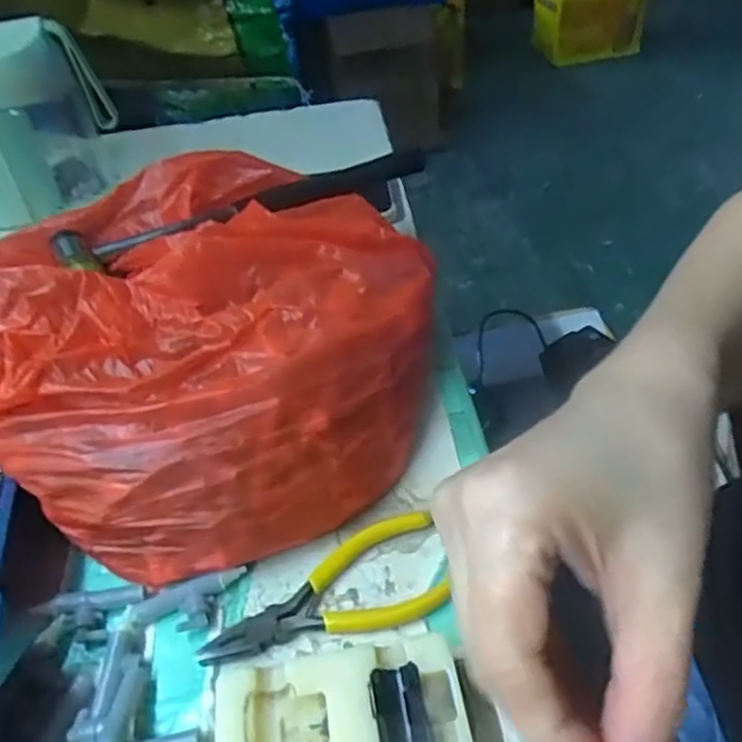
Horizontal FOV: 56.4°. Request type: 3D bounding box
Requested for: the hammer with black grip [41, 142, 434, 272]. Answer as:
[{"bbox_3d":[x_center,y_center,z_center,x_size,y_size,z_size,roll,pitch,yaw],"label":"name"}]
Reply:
[{"bbox_3d":[-0.071,-0.102,0.426,0.235,0.017,0.045,-22,46,-15],"label":"hammer with black grip"}]

